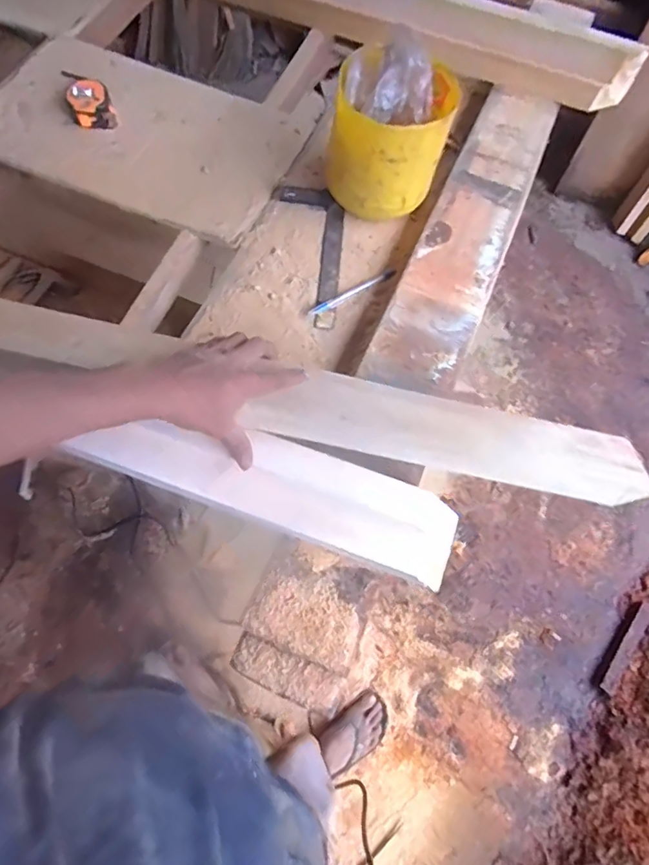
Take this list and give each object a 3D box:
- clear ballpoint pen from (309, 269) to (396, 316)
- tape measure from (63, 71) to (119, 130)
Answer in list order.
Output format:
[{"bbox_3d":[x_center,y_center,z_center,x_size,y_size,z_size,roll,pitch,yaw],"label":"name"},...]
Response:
[{"bbox_3d":[0.041,-0.199,0.702,0.144,0.006,0.016,-30,72,-14],"label":"clear ballpoint pen"},{"bbox_3d":[-0.378,-0.532,0.802,0.068,0.060,0.067,-21,70,-11],"label":"tape measure"}]

